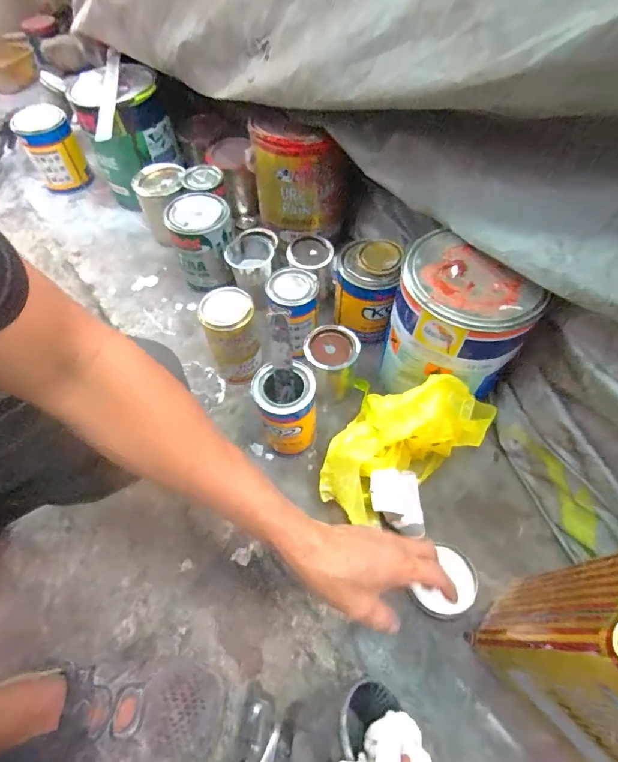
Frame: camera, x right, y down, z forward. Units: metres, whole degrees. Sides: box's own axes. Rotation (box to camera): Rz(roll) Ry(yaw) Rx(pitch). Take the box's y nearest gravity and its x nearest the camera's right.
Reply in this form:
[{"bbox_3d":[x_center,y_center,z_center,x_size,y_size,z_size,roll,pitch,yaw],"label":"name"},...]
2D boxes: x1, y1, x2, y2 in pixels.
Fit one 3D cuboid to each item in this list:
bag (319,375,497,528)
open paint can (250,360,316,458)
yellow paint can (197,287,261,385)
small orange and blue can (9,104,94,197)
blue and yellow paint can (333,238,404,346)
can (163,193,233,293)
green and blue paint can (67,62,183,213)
[{"bbox_3d":[0.102,0.073,0.496,0.205,0.126,0.143,-39,66,-19],"label":"bag"},{"bbox_3d":[-0.028,0.041,0.518,0.072,0.127,0.067,-1,60,1],"label":"open paint can"},{"bbox_3d":[-0.108,-0.060,0.584,0.070,0.139,0.074,-1,60,1],"label":"yellow paint can"},{"bbox_3d":[-0.549,-0.498,0.864,0.103,0.153,0.099,-1,60,1],"label":"small orange and blue can"},{"bbox_3d":[0.086,-0.138,0.623,0.092,0.131,0.085,-1,60,1],"label":"blue and yellow paint can"},{"bbox_3d":[-0.177,-0.232,0.686,0.098,0.123,0.102,-1,60,1],"label":"can"},{"bbox_3d":[-0.350,-0.485,0.809,0.168,0.207,0.164,-1,60,1],"label":"green and blue paint can"}]

